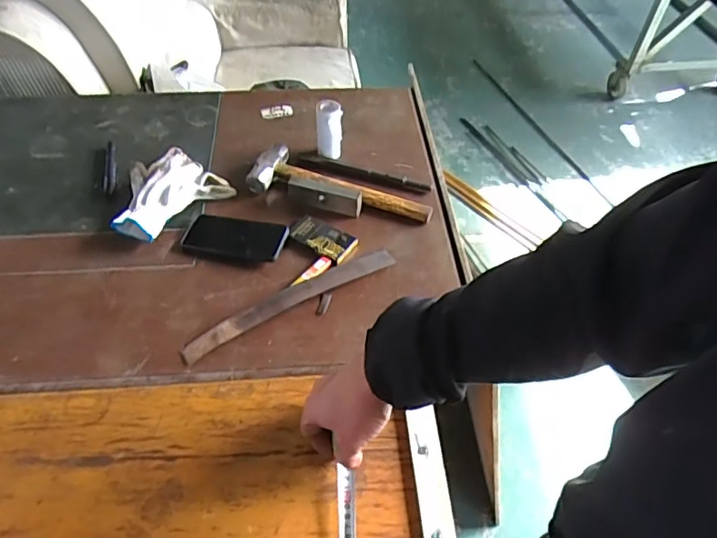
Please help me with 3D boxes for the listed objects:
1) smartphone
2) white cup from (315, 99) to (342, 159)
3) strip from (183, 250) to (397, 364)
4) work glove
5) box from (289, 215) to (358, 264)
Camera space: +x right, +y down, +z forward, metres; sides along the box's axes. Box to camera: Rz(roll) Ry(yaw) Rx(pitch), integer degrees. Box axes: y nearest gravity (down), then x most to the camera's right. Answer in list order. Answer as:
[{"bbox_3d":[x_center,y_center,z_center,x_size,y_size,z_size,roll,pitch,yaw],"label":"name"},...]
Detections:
[{"bbox_3d":[-0.195,-0.054,0.851,0.158,0.010,0.084,9,45,7],"label":"smartphone"},{"bbox_3d":[-0.051,-0.247,0.951,0.048,0.107,0.045,-4,50,-4],"label":"white cup"},{"bbox_3d":[-0.090,0.040,0.752,0.328,0.027,0.033,-26,55,-21],"label":"strip"},{"bbox_3d":[-0.329,-0.123,0.885,0.149,0.049,0.187,34,57,25],"label":"work glove"},{"bbox_3d":[-0.058,-0.049,0.845,0.108,0.024,0.051,23,53,18],"label":"box"}]

